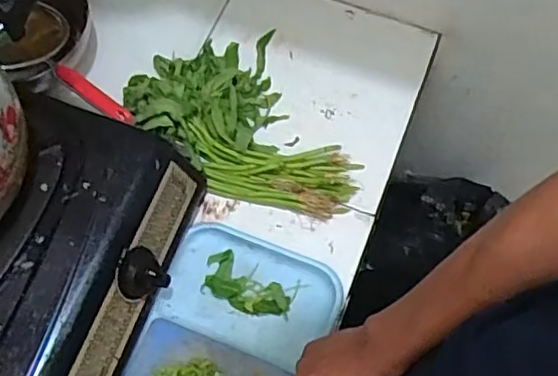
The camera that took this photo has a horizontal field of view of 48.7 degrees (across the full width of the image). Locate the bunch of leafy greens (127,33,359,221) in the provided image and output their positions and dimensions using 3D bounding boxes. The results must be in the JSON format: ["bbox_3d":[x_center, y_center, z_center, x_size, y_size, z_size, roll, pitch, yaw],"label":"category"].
[{"bbox_3d":[-0.043,-0.079,0.748,0.199,0.060,0.292,-32,71,-15],"label":"bunch of leafy greens"}]

